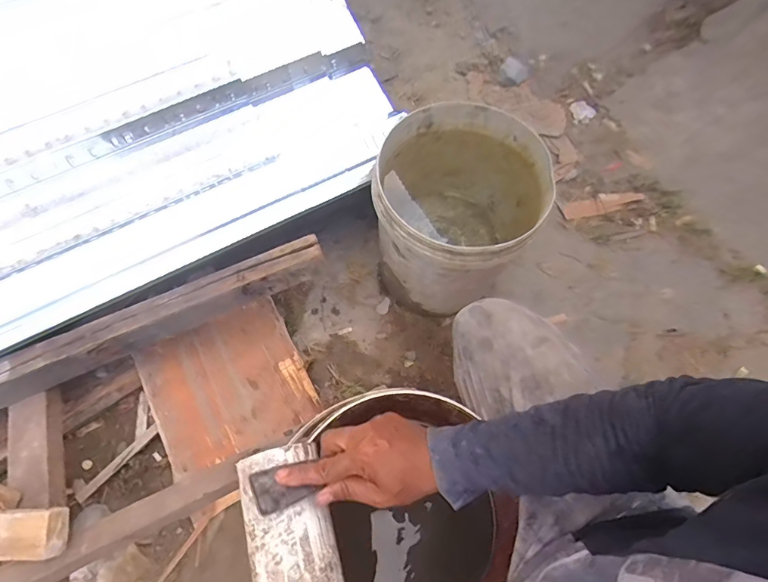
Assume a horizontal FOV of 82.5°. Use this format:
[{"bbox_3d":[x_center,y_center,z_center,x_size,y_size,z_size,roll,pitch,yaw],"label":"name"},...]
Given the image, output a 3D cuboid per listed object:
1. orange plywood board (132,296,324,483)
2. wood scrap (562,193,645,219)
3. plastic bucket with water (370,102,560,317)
[{"bbox_3d":[-0.314,0.191,0.887,0.294,0.011,0.274,-24,78,-12],"label":"orange plywood board"},{"bbox_3d":[0.584,-0.235,1.178,0.232,0.016,0.054,-14,64,-11],"label":"wood scrap"},{"bbox_3d":[0.132,-0.131,0.887,0.282,0.337,0.306,2,62,-3],"label":"plastic bucket with water"}]

